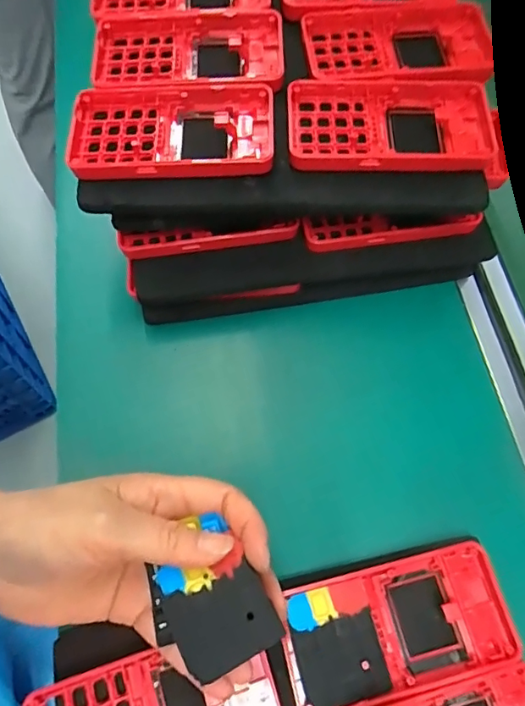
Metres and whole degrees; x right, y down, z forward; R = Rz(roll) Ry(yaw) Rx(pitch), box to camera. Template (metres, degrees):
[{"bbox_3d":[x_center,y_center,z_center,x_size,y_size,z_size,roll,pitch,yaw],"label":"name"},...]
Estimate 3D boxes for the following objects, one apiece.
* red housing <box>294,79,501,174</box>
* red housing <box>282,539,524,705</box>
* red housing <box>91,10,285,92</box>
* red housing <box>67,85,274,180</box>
[{"bbox_3d":[0.081,-0.142,0.315,0.128,0.014,0.067,2,66,-1],"label":"red housing"},{"bbox_3d":[0.074,0.148,0.273,0.123,0.010,0.061,-12,67,-7],"label":"red housing"},{"bbox_3d":[-0.050,-0.203,0.335,0.126,0.013,0.069,3,66,-1],"label":"red housing"},{"bbox_3d":[-0.056,-0.140,0.310,0.123,0.012,0.068,0,66,-2],"label":"red housing"}]

